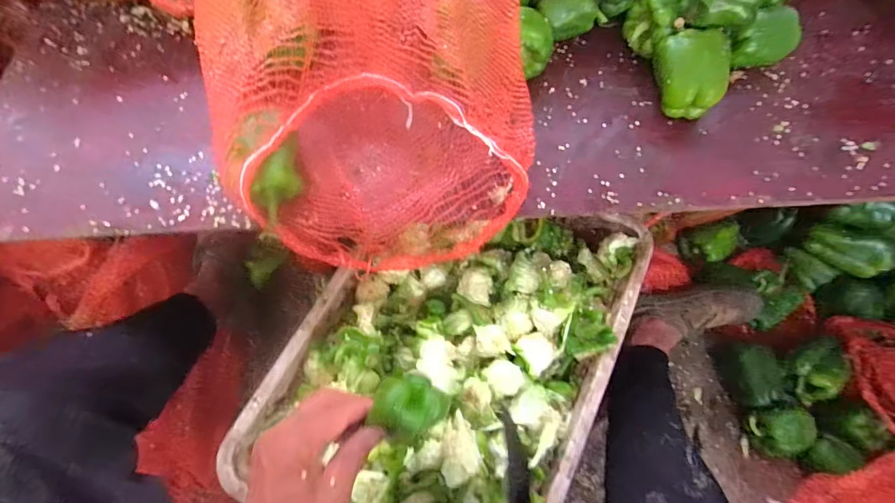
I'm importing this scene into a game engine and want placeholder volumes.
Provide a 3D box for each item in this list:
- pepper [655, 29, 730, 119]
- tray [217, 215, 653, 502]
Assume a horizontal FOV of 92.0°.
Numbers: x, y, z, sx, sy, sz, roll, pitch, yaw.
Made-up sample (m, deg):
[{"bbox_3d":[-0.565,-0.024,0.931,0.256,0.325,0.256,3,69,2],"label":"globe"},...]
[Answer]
[{"bbox_3d":[0.308,-0.225,0.555,0.079,0.083,0.088,8,67,4],"label":"pepper"},{"bbox_3d":[0.012,0.118,0.543,0.356,0.095,0.510,26,70,11],"label":"tray"}]

